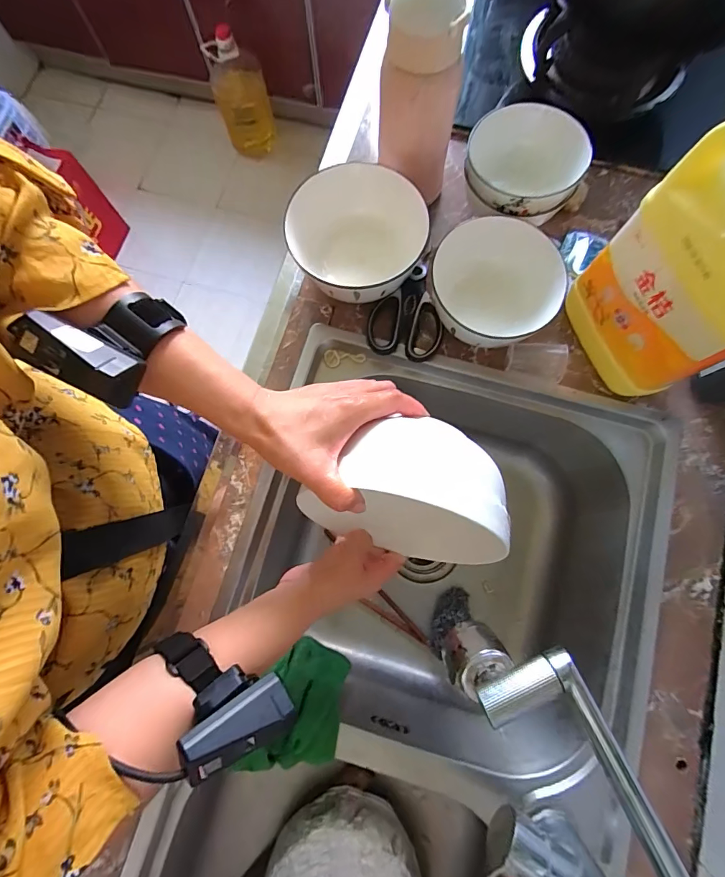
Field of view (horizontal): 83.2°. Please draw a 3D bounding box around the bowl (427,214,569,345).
[{"bbox_3d":[0.144,-0.165,0.454,0.141,0.071,0.131,0,77,1],"label":"bowl"}]

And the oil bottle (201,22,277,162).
[{"bbox_3d":[-0.398,-1.118,1.371,0.169,0.335,0.203,-13,77,-2],"label":"oil bottle"}]

